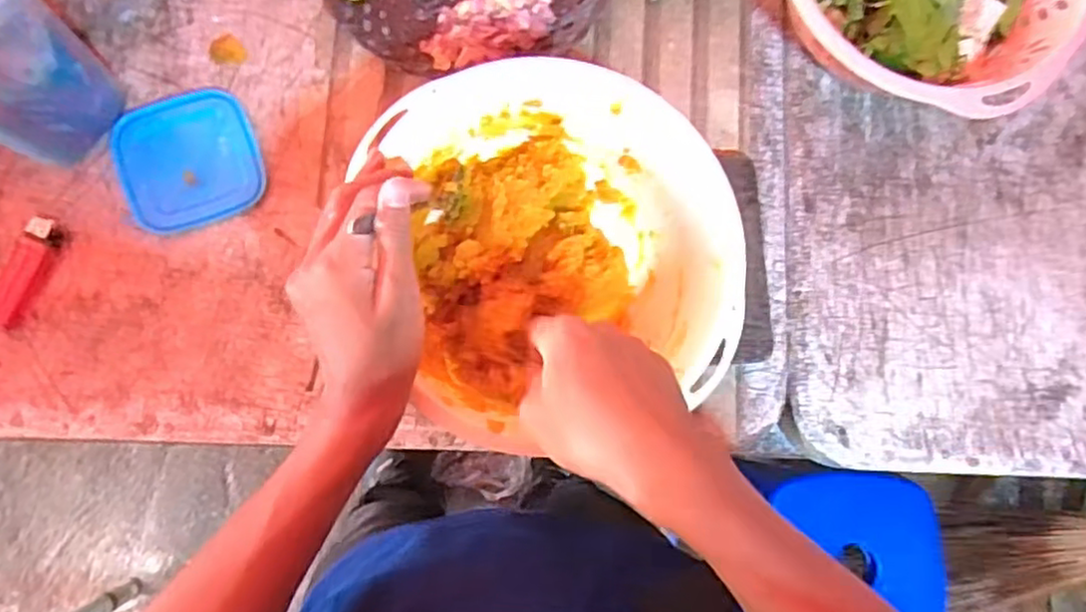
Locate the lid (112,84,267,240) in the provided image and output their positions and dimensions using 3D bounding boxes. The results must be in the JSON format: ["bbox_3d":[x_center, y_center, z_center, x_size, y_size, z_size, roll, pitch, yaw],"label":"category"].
[{"bbox_3d":[-0.269,-0.112,0.524,0.098,0.008,0.100,-22,86,-7],"label":"lid"}]

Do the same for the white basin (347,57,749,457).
[{"bbox_3d":[0.011,-0.038,0.483,0.212,0.101,0.238,-15,85,-7],"label":"white basin"}]

